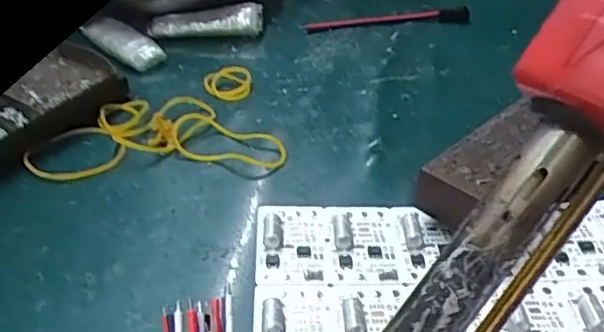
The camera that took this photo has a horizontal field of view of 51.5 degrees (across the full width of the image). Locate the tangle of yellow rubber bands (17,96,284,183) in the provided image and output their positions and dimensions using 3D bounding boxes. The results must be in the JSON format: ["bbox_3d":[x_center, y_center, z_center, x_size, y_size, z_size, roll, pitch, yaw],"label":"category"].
[{"bbox_3d":[-0.065,-0.015,0.281,0.109,0.010,0.055,-1,38,-6],"label":"tangle of yellow rubber bands"}]

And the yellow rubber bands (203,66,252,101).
[{"bbox_3d":[-0.038,-0.042,0.317,0.024,0.009,0.022,-3,38,-8],"label":"yellow rubber bands"}]

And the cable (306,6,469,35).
[{"bbox_3d":[0.052,-0.089,0.381,0.101,0.005,0.016,-5,36,-4],"label":"cable"}]

